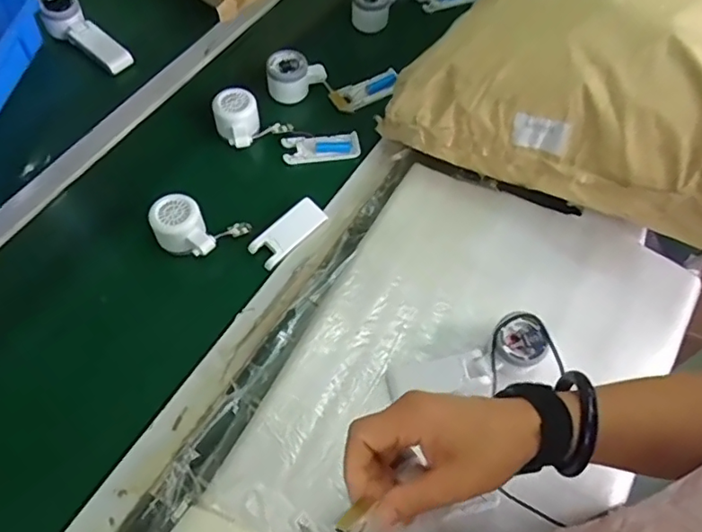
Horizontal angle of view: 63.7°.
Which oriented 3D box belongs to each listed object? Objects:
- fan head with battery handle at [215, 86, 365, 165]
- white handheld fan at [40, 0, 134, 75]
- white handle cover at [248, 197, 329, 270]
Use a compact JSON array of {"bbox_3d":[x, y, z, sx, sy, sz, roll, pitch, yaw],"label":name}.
[{"bbox_3d":[-0.089,-0.186,0.765,0.201,0.050,0.068,9,61,3],"label":"fan head with battery handle"},{"bbox_3d":[-0.401,-0.356,0.851,0.162,0.059,0.058,34,64,16],"label":"white handheld fan"},{"bbox_3d":[-0.077,-0.044,0.705,0.042,0.015,0.101,38,66,18],"label":"white handle cover"}]

